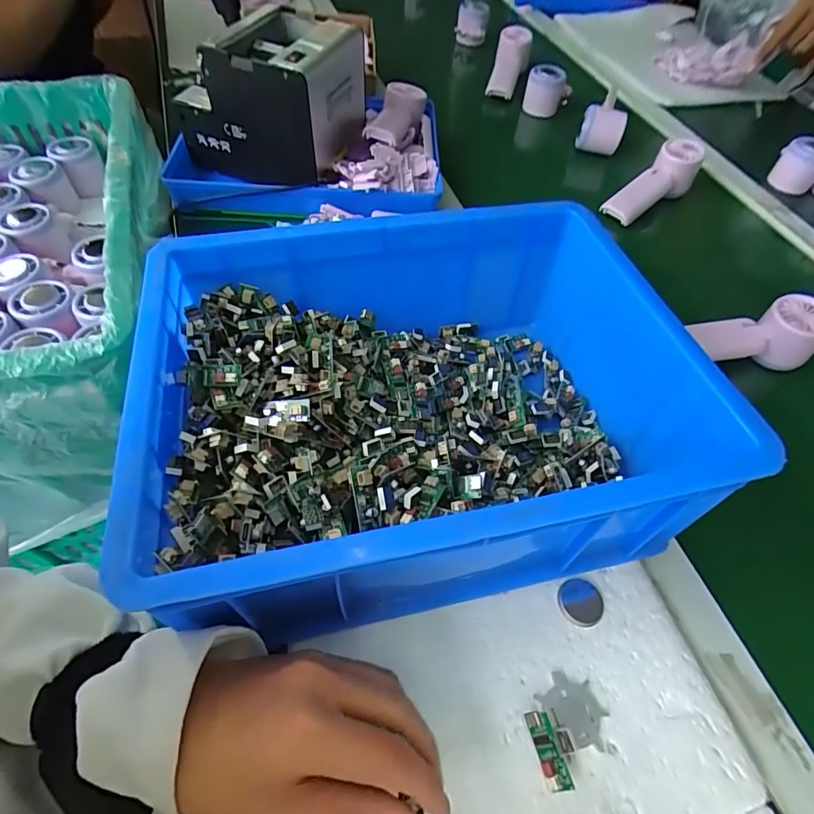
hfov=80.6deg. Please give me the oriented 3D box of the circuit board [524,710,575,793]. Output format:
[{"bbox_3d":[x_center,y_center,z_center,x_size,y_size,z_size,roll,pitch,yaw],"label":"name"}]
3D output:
[{"bbox_3d":[0.084,0.195,0.274,0.021,0.013,0.038,-13,57,-12],"label":"circuit board"}]

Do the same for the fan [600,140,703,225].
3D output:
[{"bbox_3d":[0.315,-0.286,0.628,0.153,0.047,0.051,-37,64,-7],"label":"fan"}]

